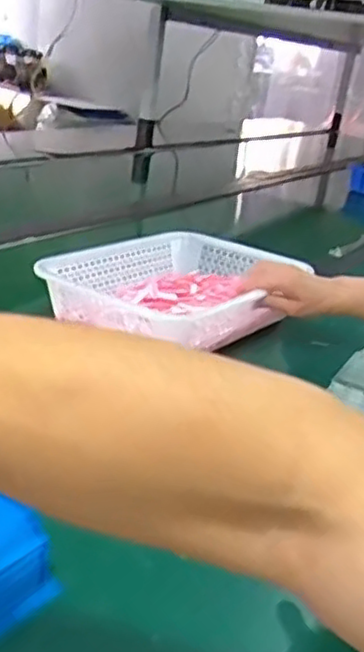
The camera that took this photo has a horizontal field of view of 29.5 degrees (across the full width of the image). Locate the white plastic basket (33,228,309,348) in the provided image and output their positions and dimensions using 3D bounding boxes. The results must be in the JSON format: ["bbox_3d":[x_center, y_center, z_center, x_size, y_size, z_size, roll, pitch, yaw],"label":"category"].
[{"bbox_3d":[0.003,-0.054,1.007,0.267,0.074,0.364,19,25,25],"label":"white plastic basket"}]

